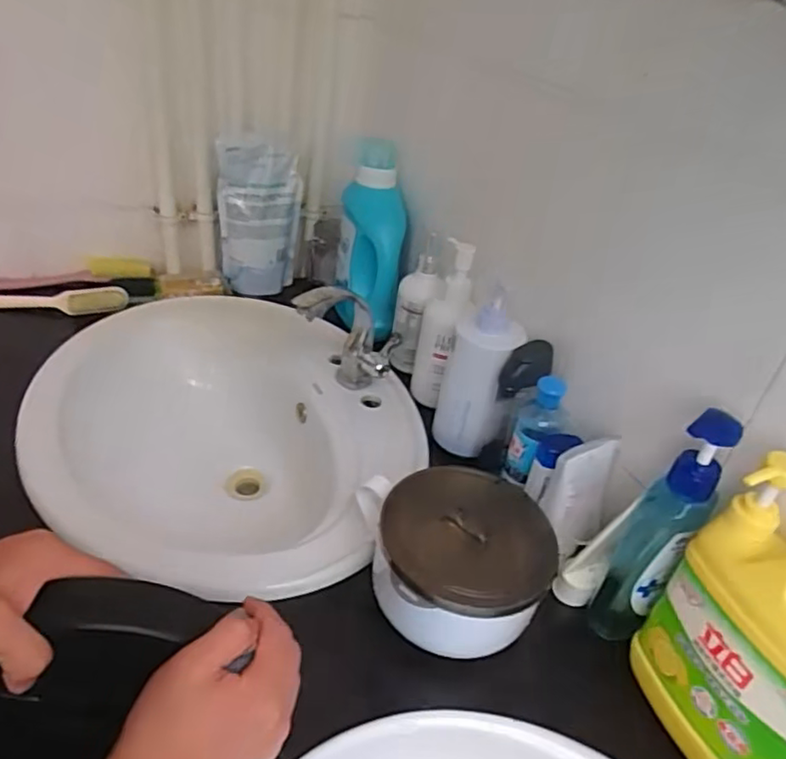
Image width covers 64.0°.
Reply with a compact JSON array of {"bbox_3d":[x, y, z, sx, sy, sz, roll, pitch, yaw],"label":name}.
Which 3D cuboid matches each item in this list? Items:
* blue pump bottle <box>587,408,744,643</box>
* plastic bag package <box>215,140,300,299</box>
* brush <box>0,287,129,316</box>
[{"bbox_3d":[0.223,0.131,0.532,0.048,0.244,0.049,27,39,24],"label":"blue pump bottle"},{"bbox_3d":[-0.211,-0.257,0.996,0.121,0.237,0.069,5,35,-6],"label":"plastic bag package"},{"bbox_3d":[-0.505,-0.114,0.909,0.223,0.019,0.039,0,36,-14],"label":"brush"}]

